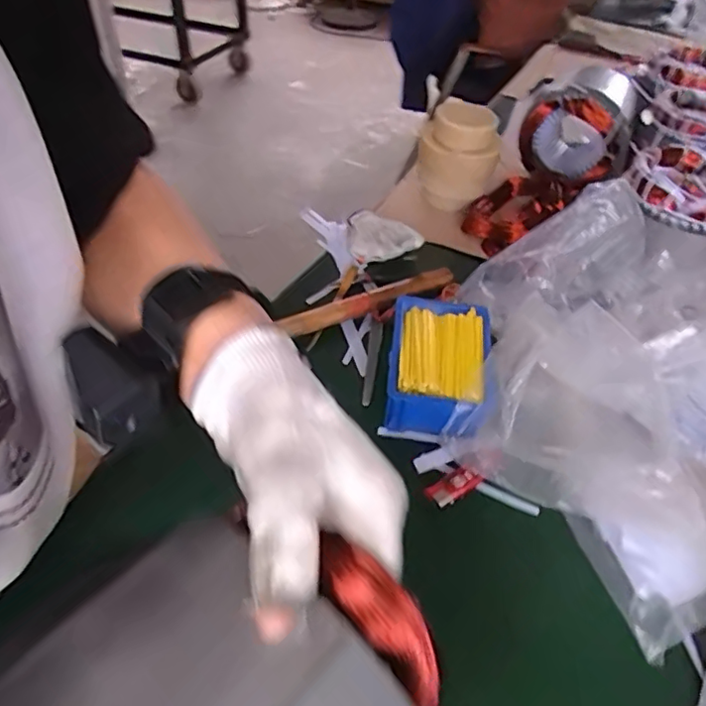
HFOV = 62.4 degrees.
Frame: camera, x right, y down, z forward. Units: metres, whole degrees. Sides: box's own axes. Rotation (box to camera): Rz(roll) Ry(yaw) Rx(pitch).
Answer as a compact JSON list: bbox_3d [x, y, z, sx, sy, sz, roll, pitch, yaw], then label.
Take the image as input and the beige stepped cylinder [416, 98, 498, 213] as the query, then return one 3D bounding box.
[{"bbox_3d":[0.146,-0.277,0.818,0.107,0.117,0.085,6,44,2],"label":"beige stepped cylinder"}]

